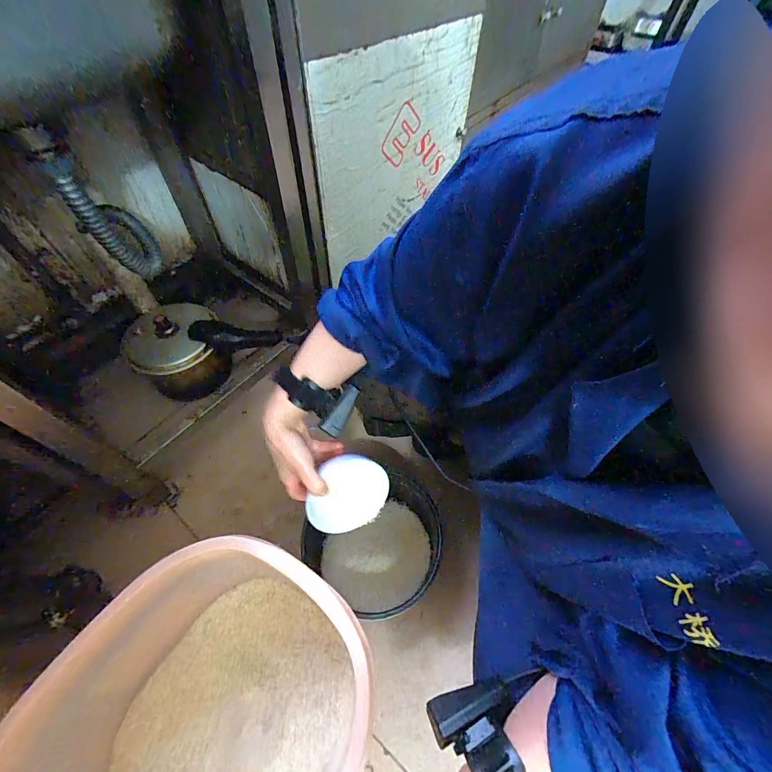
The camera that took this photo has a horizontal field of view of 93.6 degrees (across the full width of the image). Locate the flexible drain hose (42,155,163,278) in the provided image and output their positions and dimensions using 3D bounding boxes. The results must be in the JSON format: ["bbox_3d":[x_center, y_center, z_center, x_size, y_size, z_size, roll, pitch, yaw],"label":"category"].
[{"bbox_3d":[-0.490,-0.292,0.650,0.089,0.238,0.045,-34,64,-21],"label":"flexible drain hose"}]

